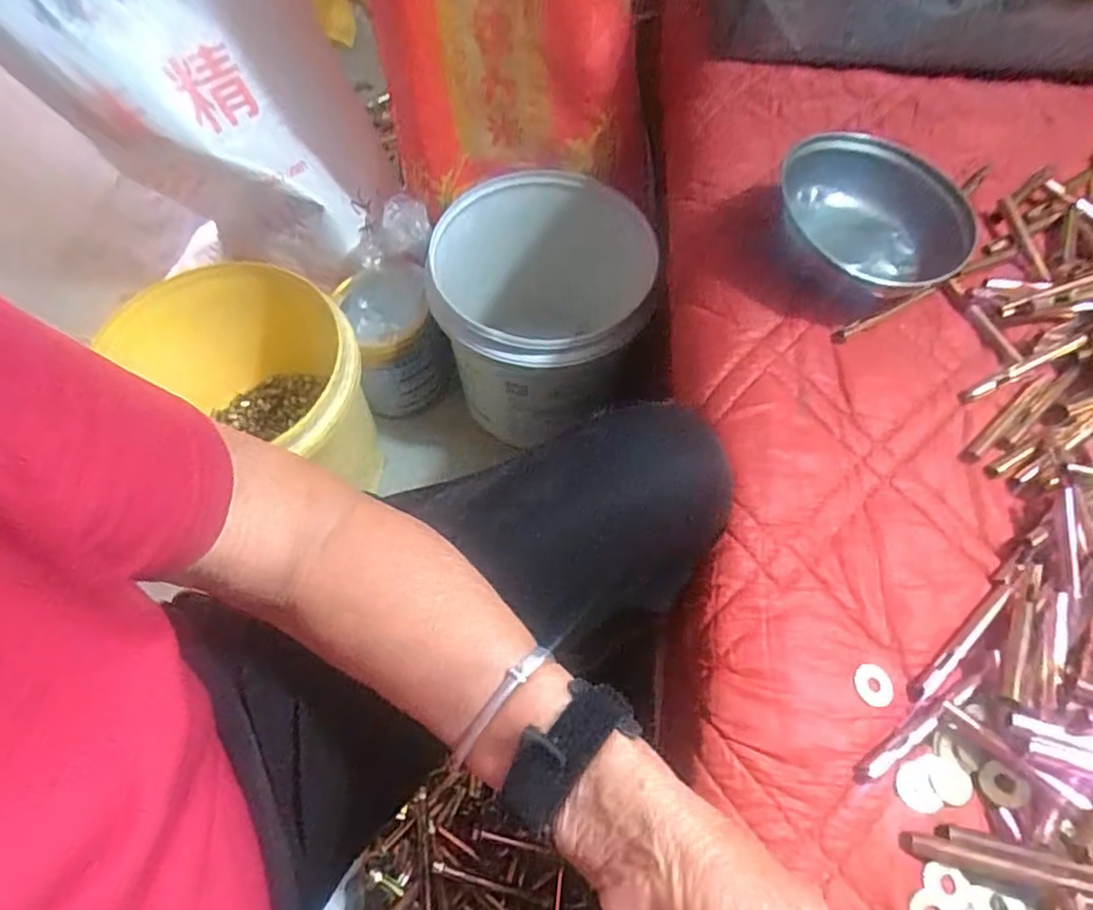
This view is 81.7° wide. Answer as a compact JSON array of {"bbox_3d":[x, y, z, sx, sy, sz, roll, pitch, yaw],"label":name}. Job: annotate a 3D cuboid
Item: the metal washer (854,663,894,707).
[{"bbox_3d":[0.177,0.124,0.342,0.021,0.004,0.021,32,66,15],"label":"metal washer"}]

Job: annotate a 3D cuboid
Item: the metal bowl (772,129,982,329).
[{"bbox_3d":[0.228,-0.160,0.451,0.122,0.065,0.125,1,62,-1],"label":"metal bowl"}]

